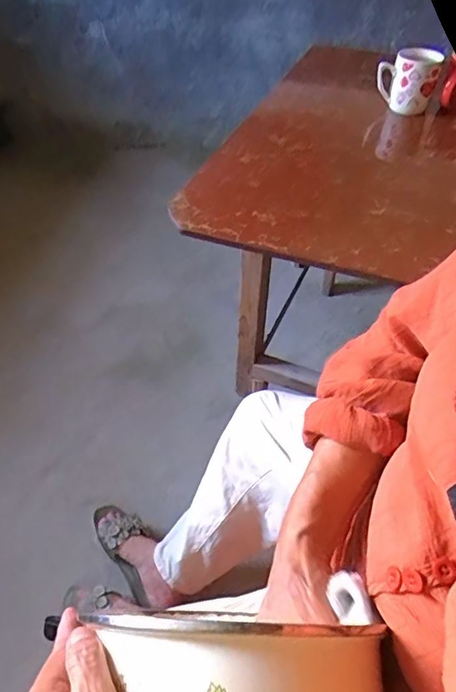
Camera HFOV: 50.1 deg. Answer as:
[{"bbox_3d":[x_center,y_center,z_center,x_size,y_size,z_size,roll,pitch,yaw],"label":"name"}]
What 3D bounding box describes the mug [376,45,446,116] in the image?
[{"bbox_3d":[0.306,-0.450,0.830,0.090,0.087,0.067,24,51,20],"label":"mug"}]

